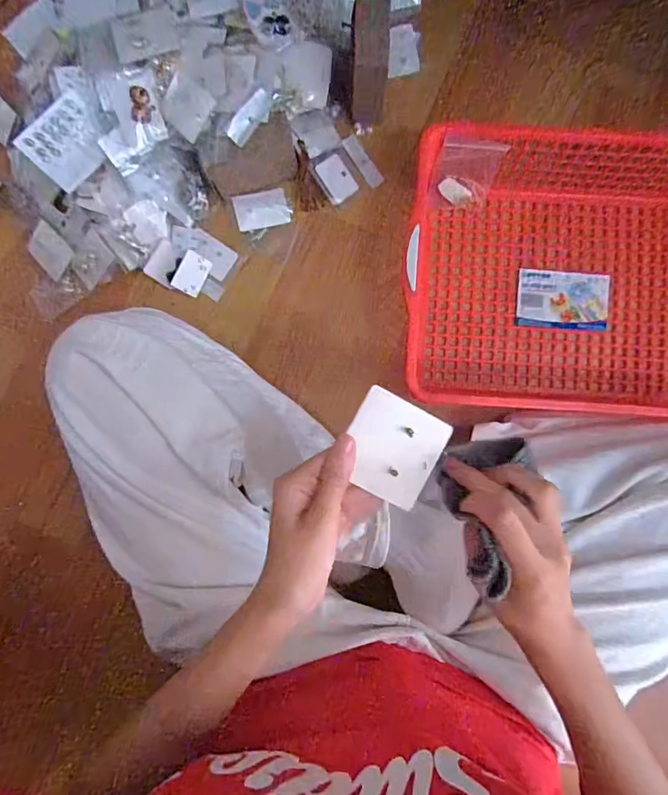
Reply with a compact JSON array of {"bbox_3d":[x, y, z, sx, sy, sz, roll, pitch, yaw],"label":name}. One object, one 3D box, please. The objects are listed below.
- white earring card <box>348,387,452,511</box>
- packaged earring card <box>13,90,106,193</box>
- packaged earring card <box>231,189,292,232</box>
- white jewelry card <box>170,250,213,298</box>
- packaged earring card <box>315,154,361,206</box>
[{"bbox_3d":[0.042,0.037,0.334,0.069,0.004,0.068,29,88,-10],"label":"white earring card"},{"bbox_3d":[-0.289,-0.276,0.508,0.080,0.008,0.065,-47,128,-4],"label":"packaged earring card"},{"bbox_3d":[-0.090,-0.236,0.586,0.065,0.012,0.047,-14,81,-6],"label":"packaged earring card"},{"bbox_3d":[-0.174,-0.151,0.573,0.034,0.004,0.048,26,98,-26],"label":"white jewelry card"},{"bbox_3d":[0.003,-0.269,0.577,0.040,0.004,0.051,-39,99,-9],"label":"packaged earring card"}]

